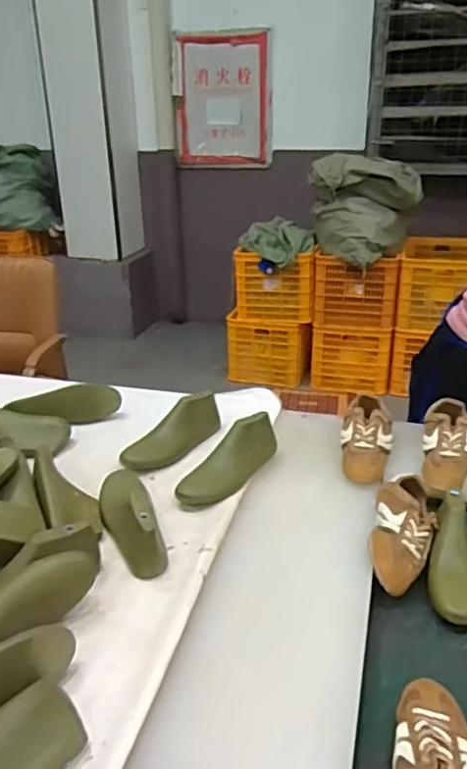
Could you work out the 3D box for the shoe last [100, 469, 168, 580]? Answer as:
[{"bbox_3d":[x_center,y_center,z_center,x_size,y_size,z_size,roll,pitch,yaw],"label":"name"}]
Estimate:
[{"bbox_3d":[-0.174,0.201,1.005,0.085,0.090,0.283,-9,26,-15],"label":"shoe last"}]

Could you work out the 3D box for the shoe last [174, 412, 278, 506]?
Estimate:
[{"bbox_3d":[0.000,0.136,1.134,0.072,0.075,0.246,16,30,34],"label":"shoe last"}]

